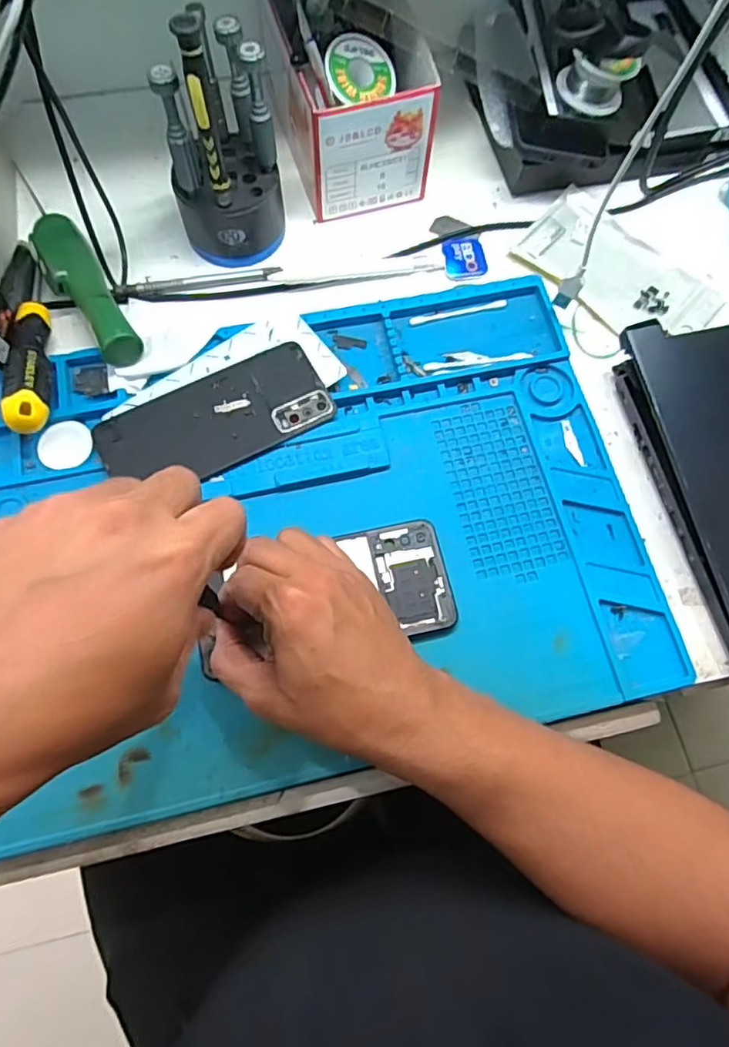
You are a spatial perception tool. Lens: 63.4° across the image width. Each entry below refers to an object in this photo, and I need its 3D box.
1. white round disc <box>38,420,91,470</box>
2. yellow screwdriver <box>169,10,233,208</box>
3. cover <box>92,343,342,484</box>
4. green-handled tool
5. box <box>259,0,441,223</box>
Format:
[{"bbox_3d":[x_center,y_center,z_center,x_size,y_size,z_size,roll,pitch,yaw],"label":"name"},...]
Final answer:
[{"bbox_3d":[-0.210,-0.055,0.414,0.036,0.010,0.032,-41,77,-13],"label":"white round disc"},{"bbox_3d":[-0.098,-0.249,0.367,0.014,0.118,0.013,-13,72,-6],"label":"yellow screwdriver"},{"bbox_3d":[-0.103,-0.073,0.412,0.156,0.006,0.072,-26,74,-11],"label":"cover"},{"bbox_3d":[-0.206,-0.174,0.432,0.037,0.030,0.140,-31,75,-11],"label":"green-handled tool"},{"bbox_3d":[-0.013,-0.349,0.469,0.101,0.095,0.166,-15,73,-6],"label":"box"}]

